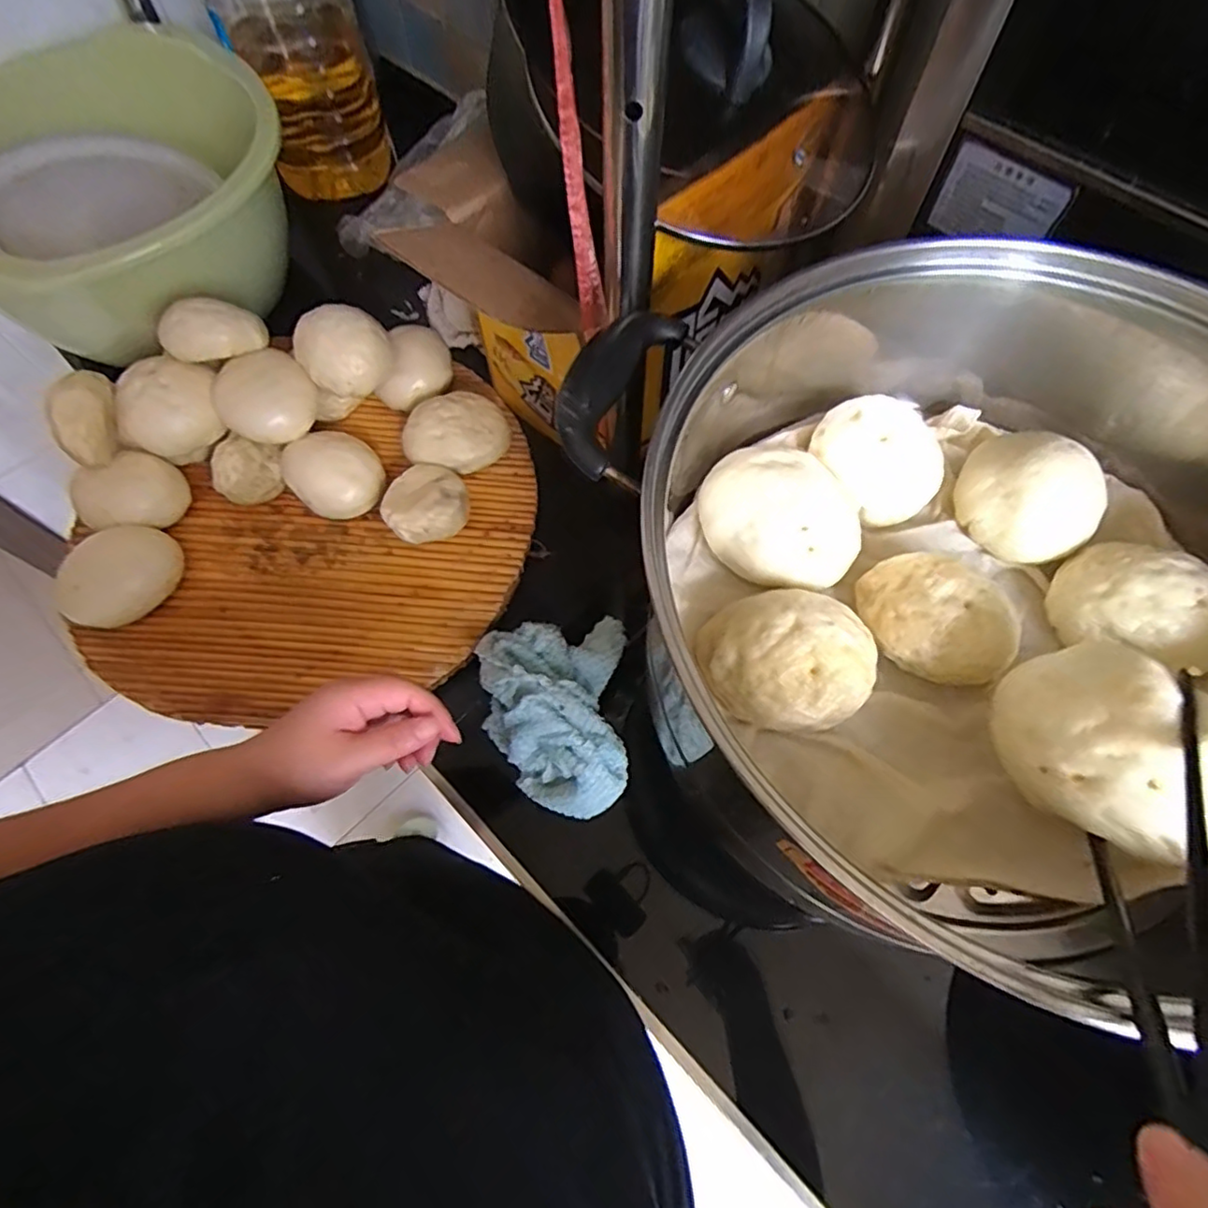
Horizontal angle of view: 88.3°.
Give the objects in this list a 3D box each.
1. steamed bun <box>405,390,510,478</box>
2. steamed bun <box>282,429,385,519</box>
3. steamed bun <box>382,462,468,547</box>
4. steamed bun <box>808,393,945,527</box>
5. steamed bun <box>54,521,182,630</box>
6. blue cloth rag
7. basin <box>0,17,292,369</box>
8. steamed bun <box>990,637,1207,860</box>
[{"bbox_3d":[-0.147,-0.169,0.611,0.102,0.055,0.081,-15,67,-7],"label":"steamed bun"},{"bbox_3d":[-0.257,-0.128,0.590,0.080,0.057,0.085,0,66,-1],"label":"steamed bun"},{"bbox_3d":[-0.165,-0.090,0.576,0.076,0.047,0.080,-24,69,-11],"label":"steamed bun"},{"bbox_3d":[0.179,-0.096,0.401,0.067,0.037,0.076,-22,68,-10],"label":"steamed bun"},{"bbox_3d":[-0.431,-0.025,0.555,0.075,0.045,0.098,36,71,14],"label":"steamed bun"},{"bbox_3d":[-0.043,0.081,0.506,0.125,0.046,0.170,0,66,-1],"label":"blue cloth rag"},{"bbox_3d":[-0.520,-0.409,0.656,0.357,0.159,0.376,0,66,-1],"label":"basin"},{"bbox_3d":[0.228,0.065,0.272,0.067,0.056,0.095,-29,70,-13],"label":"steamed bun"}]

